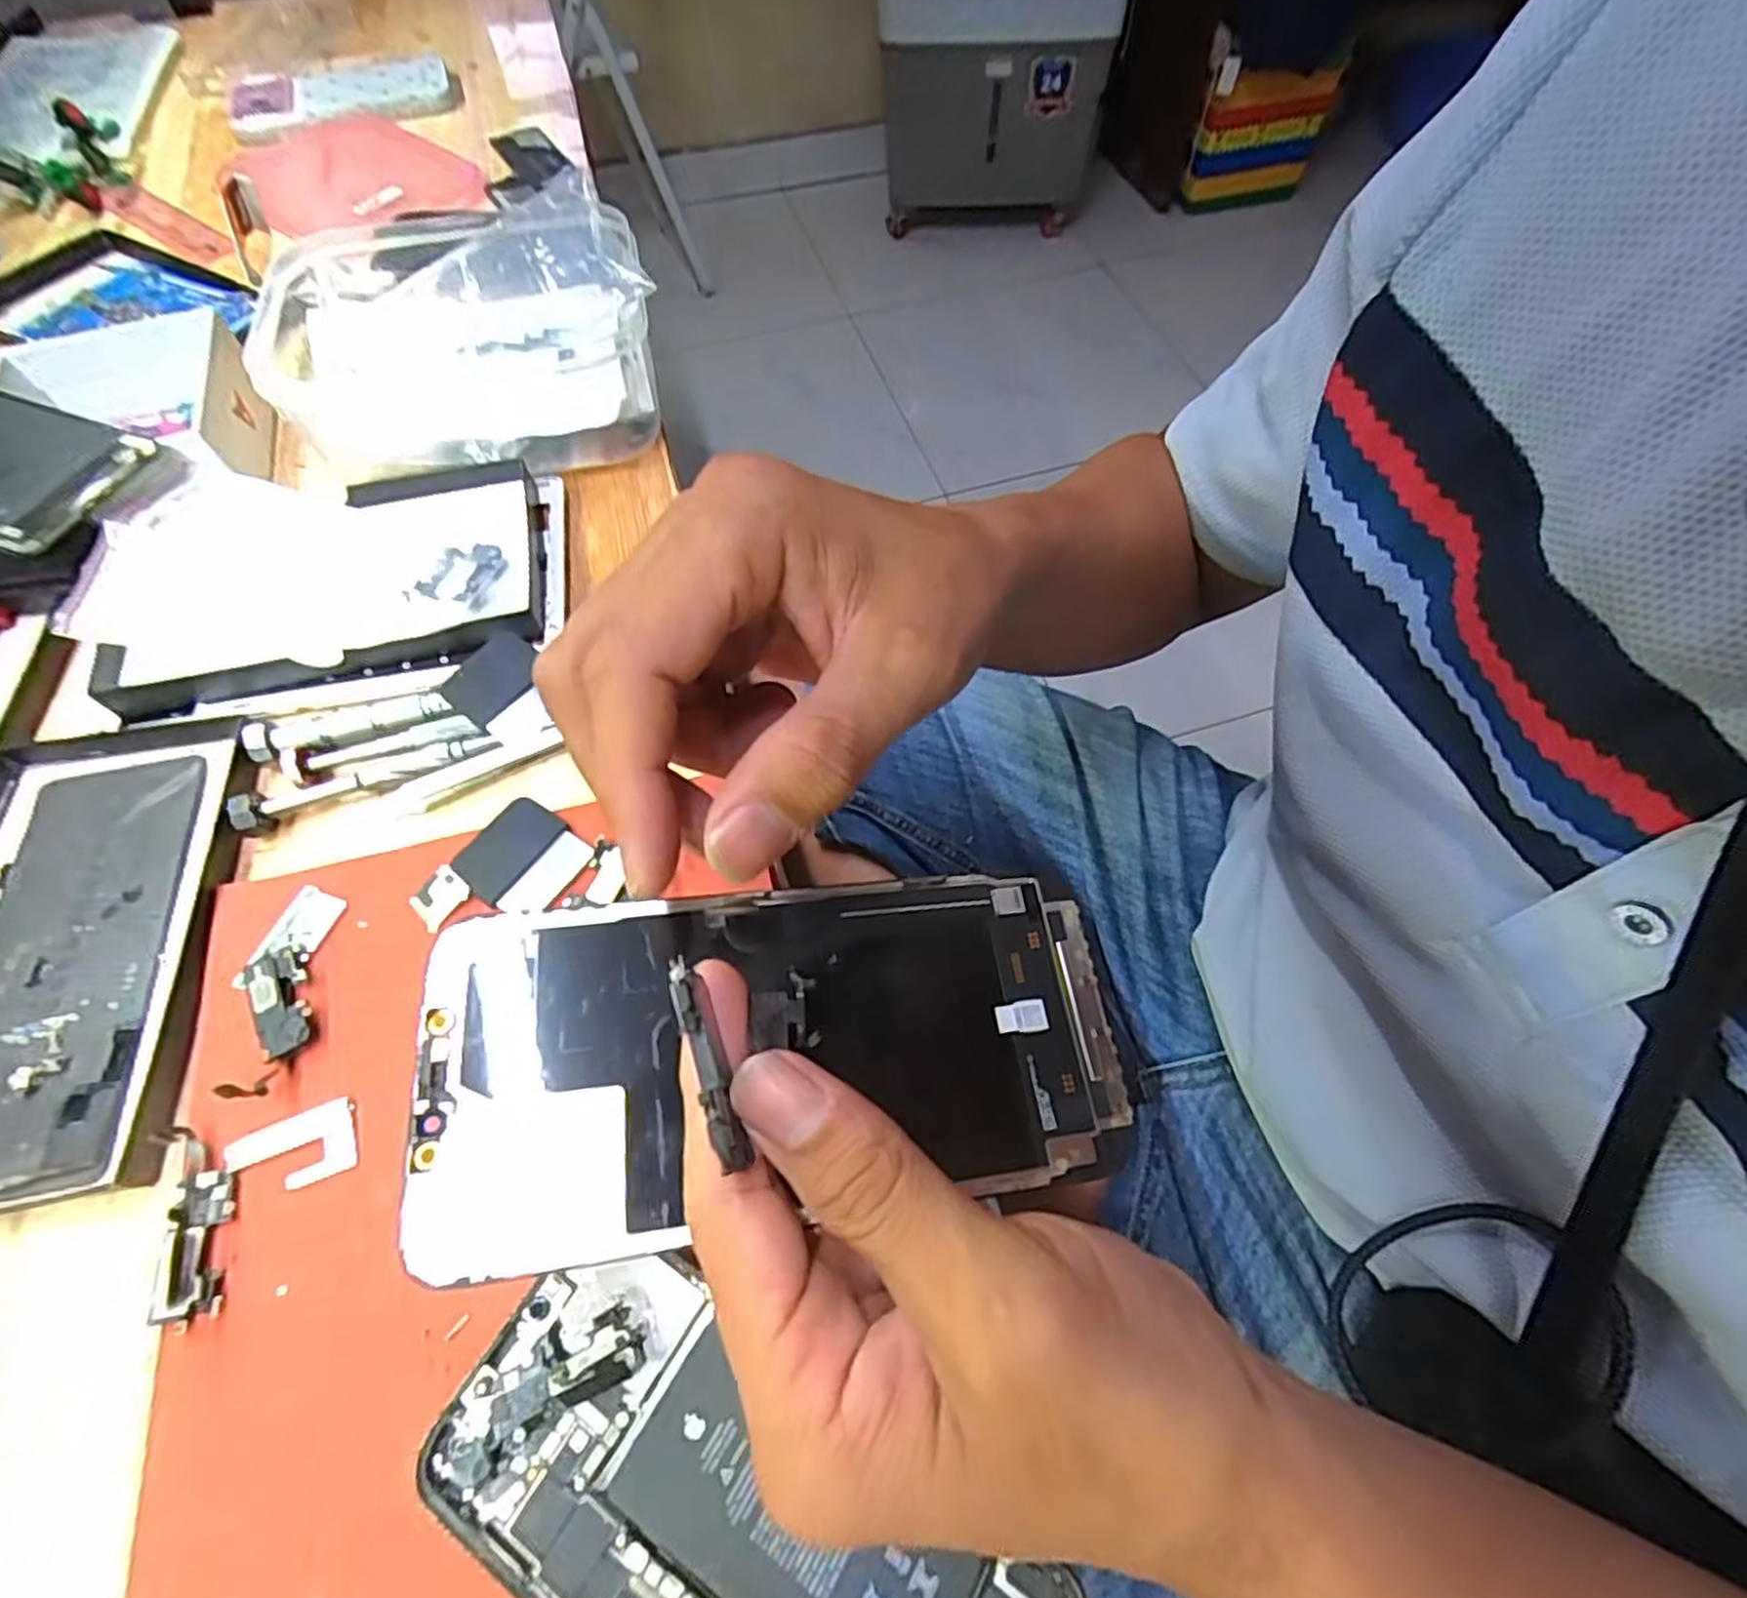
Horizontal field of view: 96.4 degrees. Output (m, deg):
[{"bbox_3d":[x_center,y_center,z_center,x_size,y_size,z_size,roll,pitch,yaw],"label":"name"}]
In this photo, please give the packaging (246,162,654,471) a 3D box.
[{"bbox_3d":[-0.210,-0.229,0.384,0.197,0.080,0.114,-10,62,-5],"label":"packaging"}]

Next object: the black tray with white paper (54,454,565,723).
[{"bbox_3d":[-0.240,-0.105,0.346,0.186,0.031,0.116,-7,62,-4],"label":"black tray with white paper"}]

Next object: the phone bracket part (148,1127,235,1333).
[{"bbox_3d":[-0.201,0.123,0.230,0.020,0.004,0.056,-19,64,-10],"label":"phone bracket part"}]

